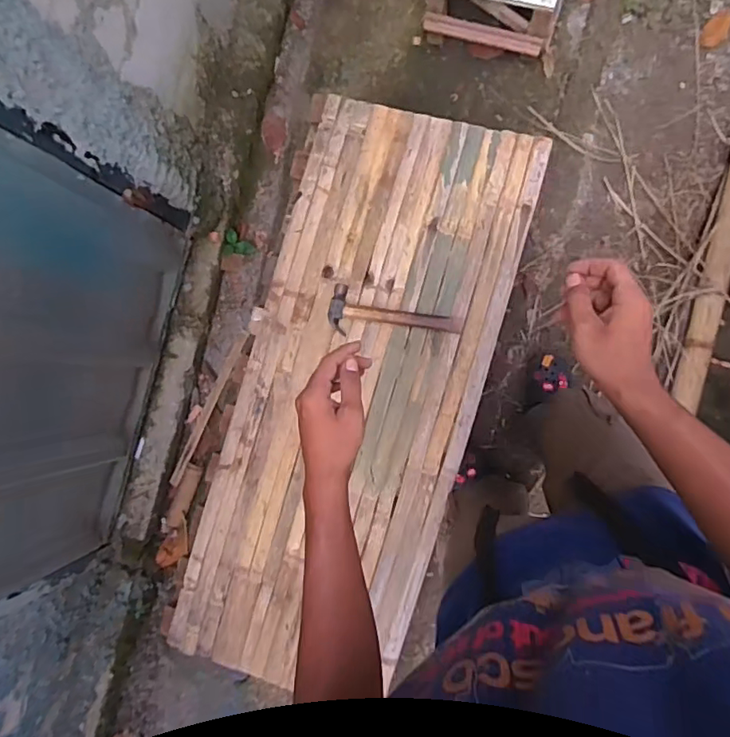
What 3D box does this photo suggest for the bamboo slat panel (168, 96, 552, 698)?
[{"bbox_3d":[-0.022,0.067,1.049,0.433,0.034,1.094,17,91,8],"label":"bamboo slat panel"}]

